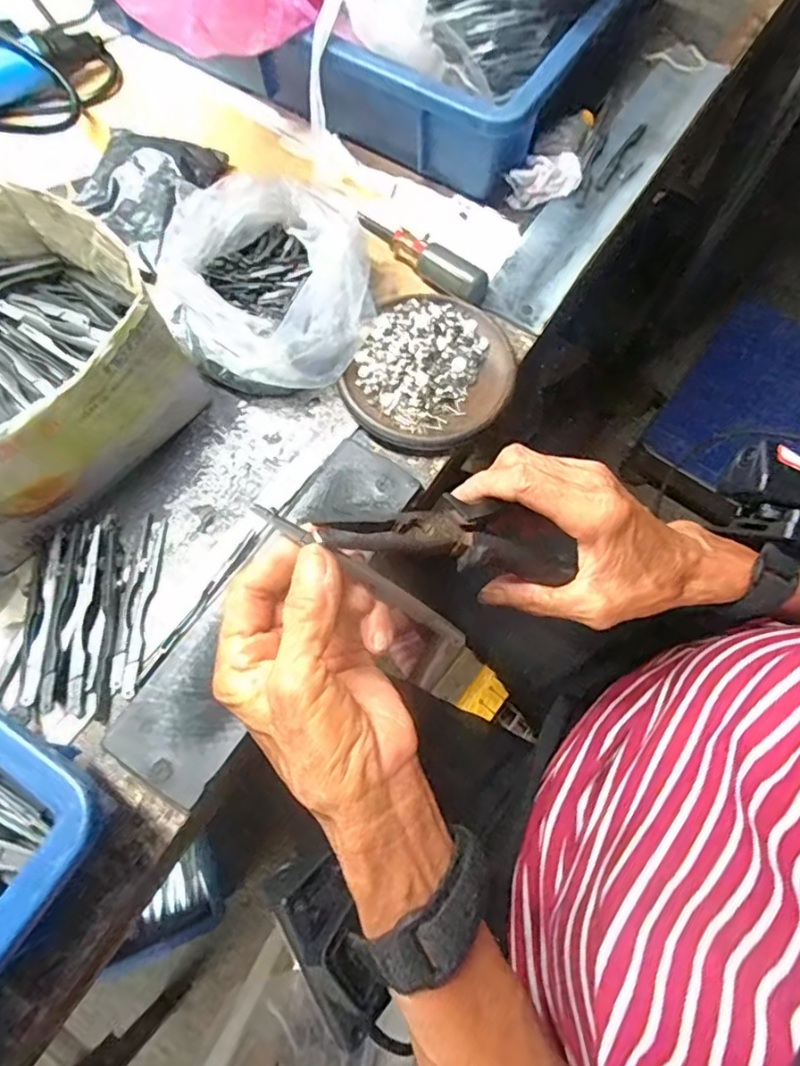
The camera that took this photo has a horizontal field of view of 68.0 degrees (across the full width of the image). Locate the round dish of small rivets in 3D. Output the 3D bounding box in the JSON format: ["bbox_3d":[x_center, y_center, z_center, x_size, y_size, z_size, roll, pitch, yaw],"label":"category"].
[{"bbox_3d":[0.021,-0.105,0.383,0.098,0.021,0.113,25,71,8],"label":"round dish of small rivets"}]

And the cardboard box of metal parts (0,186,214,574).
[{"bbox_3d":[-0.228,-0.088,0.338,0.155,0.096,0.173,41,74,14],"label":"cardboard box of metal parts"}]

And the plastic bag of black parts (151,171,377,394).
[{"bbox_3d":[-0.085,-0.161,0.387,0.130,0.058,0.138,2,69,0],"label":"plastic bag of black parts"}]

